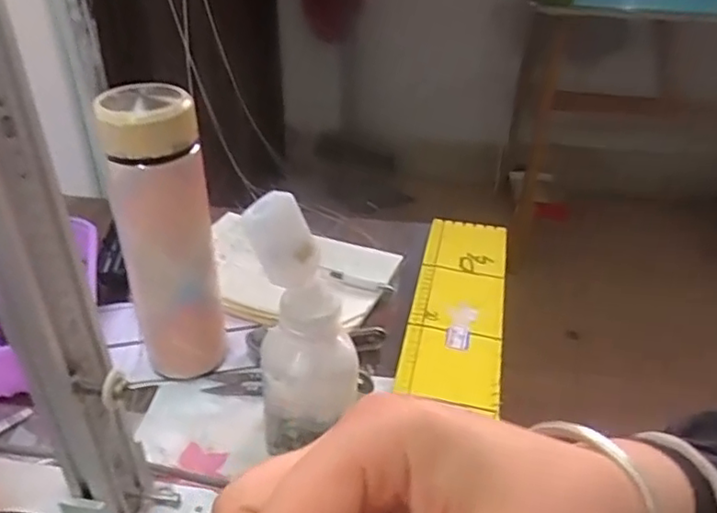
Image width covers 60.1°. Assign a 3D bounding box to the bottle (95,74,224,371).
[{"bbox_3d":[-0.137,-0.005,0.446,0.063,0.220,0.051,-8,35,-14],"label":"bottle"}]

